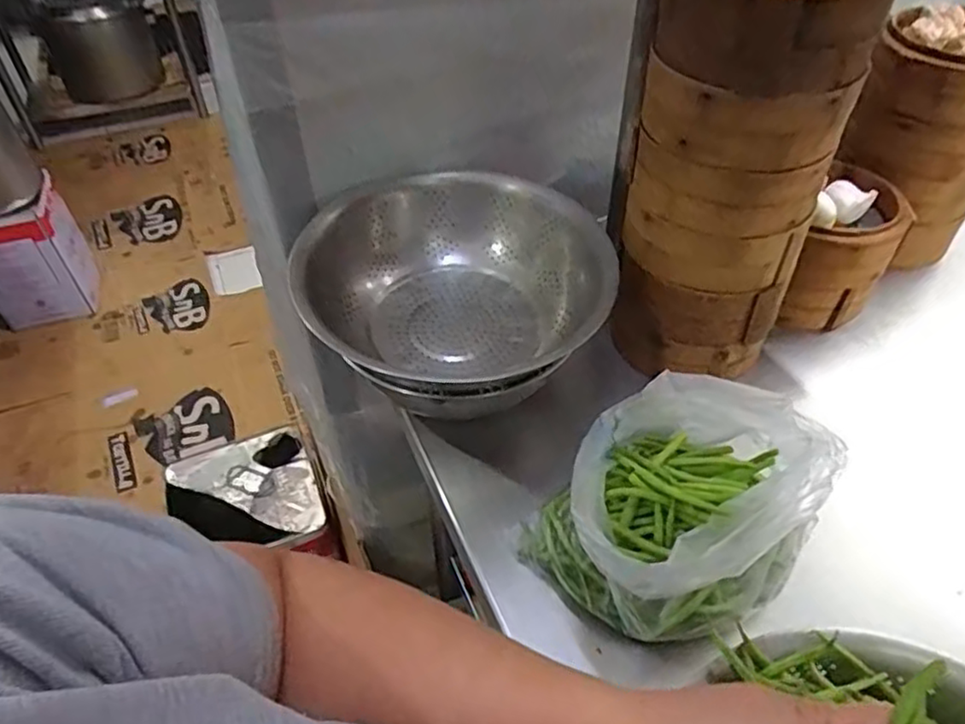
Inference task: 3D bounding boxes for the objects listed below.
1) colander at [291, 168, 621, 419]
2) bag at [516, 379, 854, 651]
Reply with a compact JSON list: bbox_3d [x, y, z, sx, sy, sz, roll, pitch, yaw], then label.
[{"bbox_3d":[-0.021,-0.061,0.577,0.222,0.099,0.234,-1,46,1],"label":"colander"},{"bbox_3d":[0.132,0.098,0.451,0.164,0.110,0.129,-25,50,-21],"label":"bag"}]

